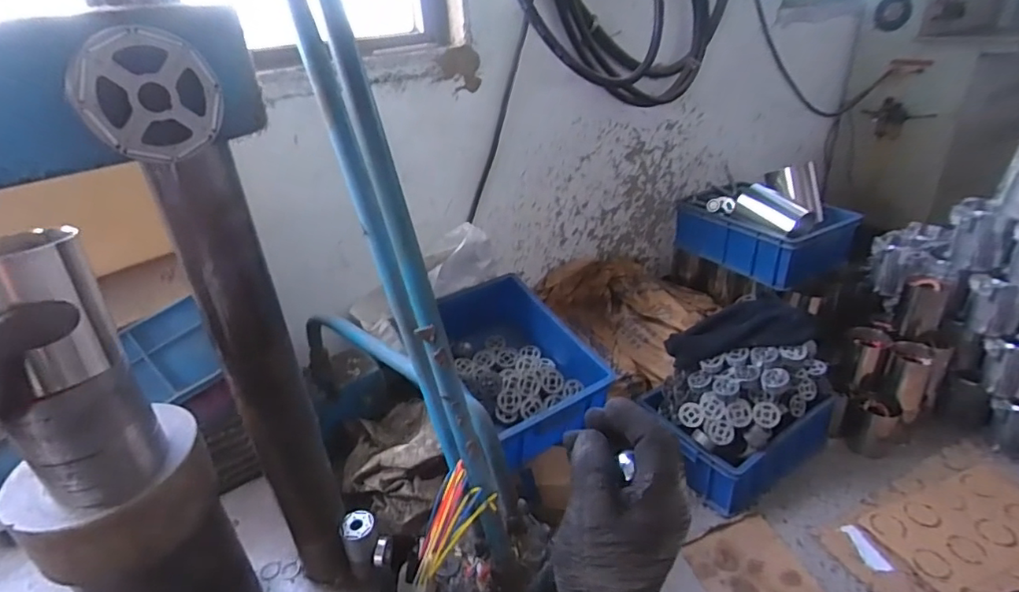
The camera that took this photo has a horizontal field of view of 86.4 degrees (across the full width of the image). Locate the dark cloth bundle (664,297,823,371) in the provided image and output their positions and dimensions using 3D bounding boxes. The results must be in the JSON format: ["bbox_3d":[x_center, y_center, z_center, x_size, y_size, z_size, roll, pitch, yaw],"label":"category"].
[{"bbox_3d":[0.500,0.080,1.198,0.306,0.074,0.119,-17,25,18],"label":"dark cloth bundle"}]

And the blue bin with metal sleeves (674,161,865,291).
[{"bbox_3d":[0.718,-0.213,1.520,0.304,0.243,0.409,-19,32,-24],"label":"blue bin with metal sleeves"}]

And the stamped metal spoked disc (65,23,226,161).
[{"bbox_3d":[-0.219,-0.123,0.332,0.077,0.075,0.010,-28,36,-36],"label":"stamped metal spoked disc"}]

